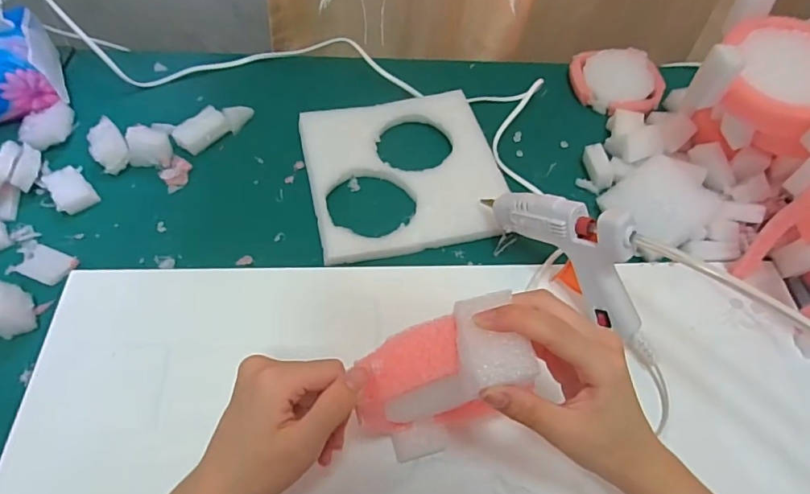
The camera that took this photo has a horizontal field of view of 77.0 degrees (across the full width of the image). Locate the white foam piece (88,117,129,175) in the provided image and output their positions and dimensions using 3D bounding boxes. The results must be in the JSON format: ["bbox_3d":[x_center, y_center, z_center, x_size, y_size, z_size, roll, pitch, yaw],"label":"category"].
[{"bbox_3d":[-0.283,-0.096,0.485,0.030,0.019,0.051,-29,61,-21],"label":"white foam piece"}]

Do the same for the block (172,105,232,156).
[{"bbox_3d":[-0.201,-0.114,0.504,0.027,0.019,0.053,35,60,20],"label":"block"}]

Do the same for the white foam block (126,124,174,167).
[{"bbox_3d":[-0.242,-0.095,0.483,0.036,0.028,0.031,-1,55,-4],"label":"white foam block"}]

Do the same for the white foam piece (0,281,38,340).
[{"bbox_3d":[-0.299,0.046,0.378,0.029,0.031,0.034,-25,60,-19],"label":"white foam piece"}]

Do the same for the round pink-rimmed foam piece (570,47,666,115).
[{"bbox_3d":[0.240,-0.187,0.577,0.099,0.027,0.084,8,55,3],"label":"round pink-rimmed foam piece"}]

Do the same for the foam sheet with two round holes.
[{"bbox_3d":[-0.002,-0.075,0.490,0.175,0.015,0.180,-10,56,-10],"label":"foam sheet with two round holes"}]

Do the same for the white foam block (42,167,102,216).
[{"bbox_3d":[-0.302,-0.052,0.459,0.031,0.013,0.047,-37,65,-25],"label":"white foam block"}]

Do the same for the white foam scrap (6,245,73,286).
[{"bbox_3d":[-0.300,0.013,0.418,0.047,0.005,0.032,13,55,6],"label":"white foam scrap"}]

